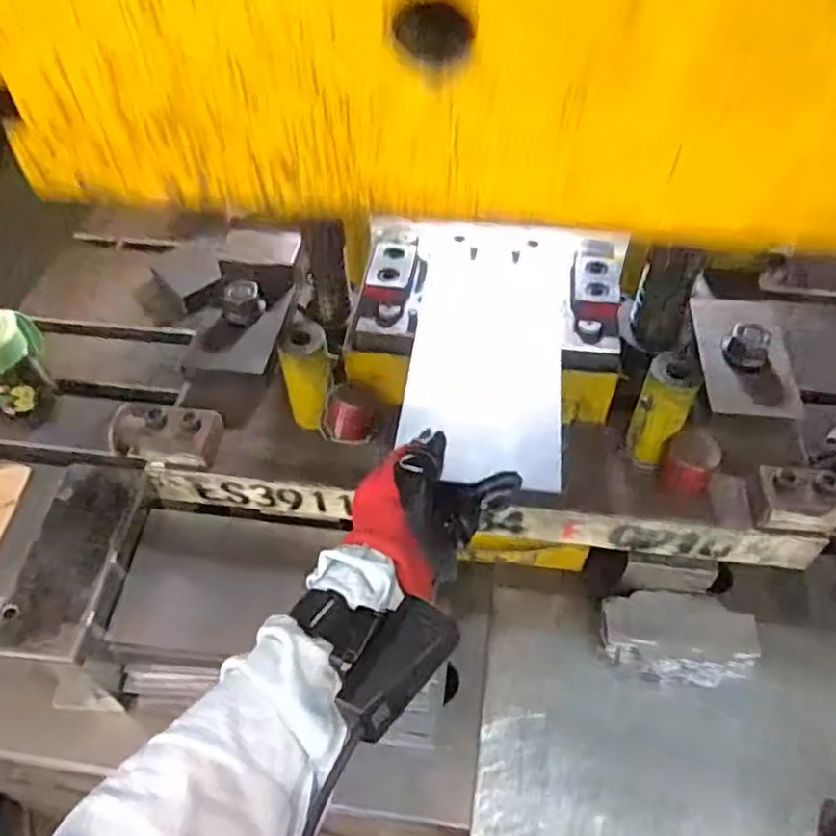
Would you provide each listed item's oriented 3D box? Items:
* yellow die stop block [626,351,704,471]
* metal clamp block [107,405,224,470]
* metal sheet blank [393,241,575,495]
[{"bbox_3d":[0.199,-0.004,0.561,0.041,0.095,0.044,19,53,17],"label":"yellow die stop block"},{"bbox_3d":[-0.217,0.012,0.589,0.090,0.034,0.049,6,50,7],"label":"metal clamp block"},{"bbox_3d":[0.059,-0.059,0.569,0.125,0.007,0.257,7,53,7],"label":"metal sheet blank"}]

